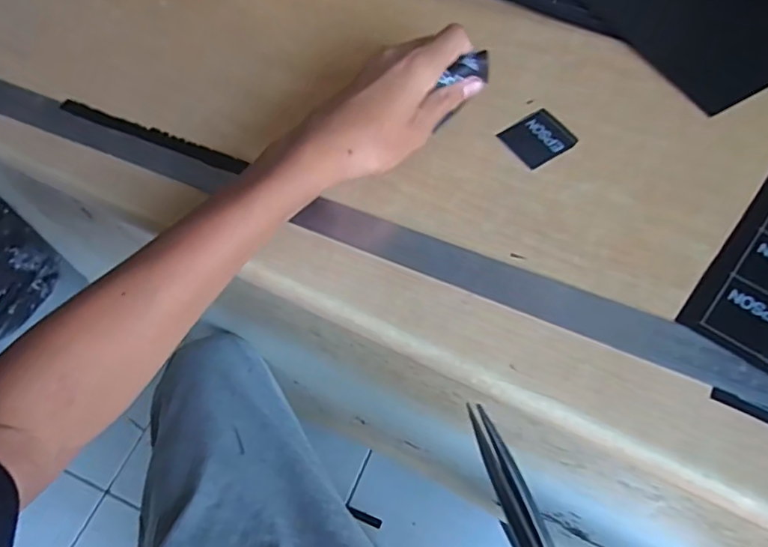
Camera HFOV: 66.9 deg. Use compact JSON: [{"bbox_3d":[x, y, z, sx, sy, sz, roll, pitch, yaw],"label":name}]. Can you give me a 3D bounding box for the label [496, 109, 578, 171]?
[{"bbox_3d":[0.106,-0.093,0.398,0.044,0.004,0.037,-32,64,-13],"label":"label"}]

